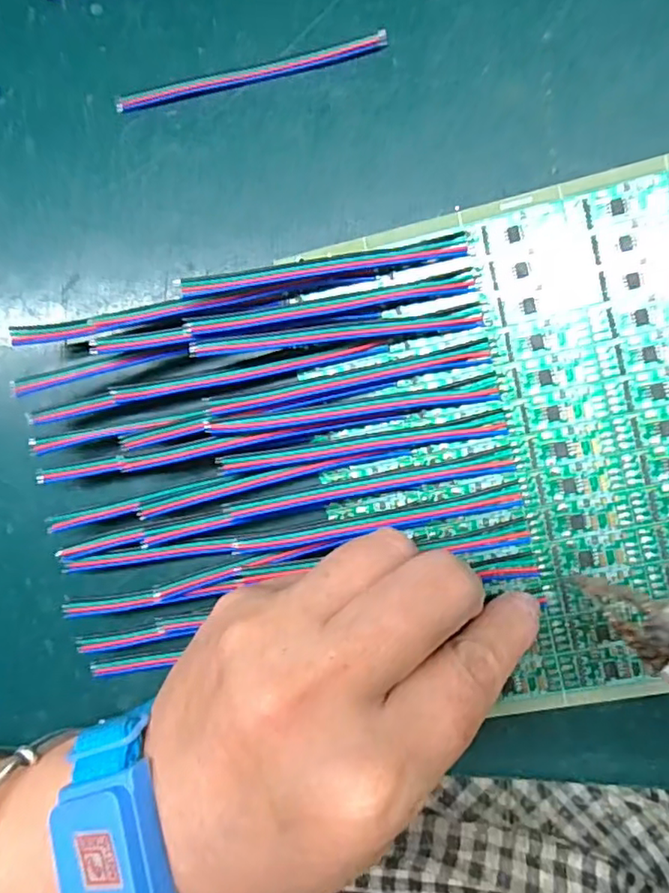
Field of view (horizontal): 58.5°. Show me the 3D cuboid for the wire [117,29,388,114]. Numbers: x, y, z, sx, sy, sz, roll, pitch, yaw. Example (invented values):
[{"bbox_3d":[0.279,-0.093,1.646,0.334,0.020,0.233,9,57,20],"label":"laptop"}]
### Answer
[{"bbox_3d":[-0.031,-0.134,0.212,0.098,0.004,0.008,-8,88,9],"label":"wire"}]

